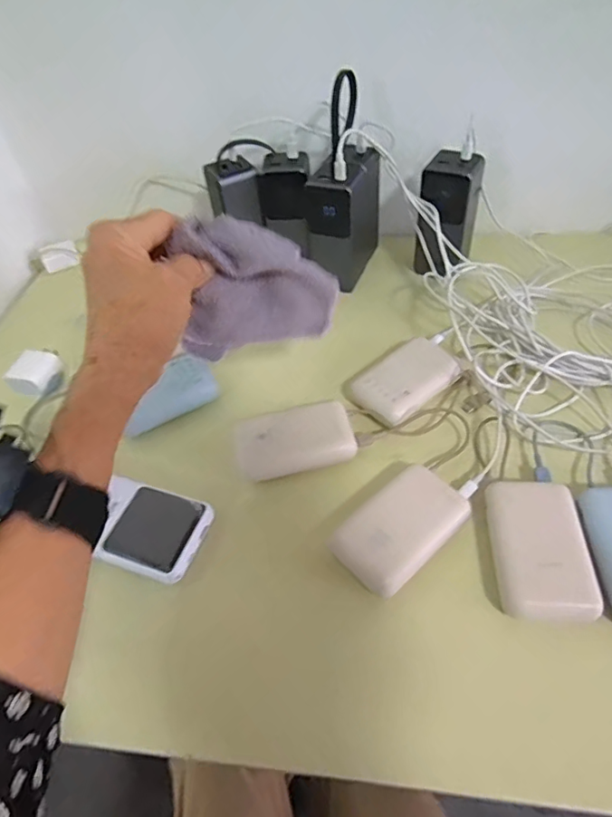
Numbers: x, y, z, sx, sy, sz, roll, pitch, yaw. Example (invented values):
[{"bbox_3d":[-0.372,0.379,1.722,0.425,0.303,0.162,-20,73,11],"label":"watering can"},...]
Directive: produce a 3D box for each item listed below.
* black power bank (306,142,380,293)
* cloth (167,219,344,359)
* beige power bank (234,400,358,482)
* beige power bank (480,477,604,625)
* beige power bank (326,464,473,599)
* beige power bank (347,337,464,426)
[{"bbox_3d":[0.041,-0.222,0.595,0.061,0.134,0.097,18,54,19],"label":"black power bank"},{"bbox_3d":[-0.036,-0.087,0.371,0.115,0.109,0.021,-10,50,-3],"label":"cloth"},{"bbox_3d":[-0.010,0.030,0.450,0.102,0.032,0.051,-11,50,-4],"label":"beige power bank"},{"bbox_3d":[0.170,0.103,0.372,0.066,0.027,0.103,0,50,5],"label":"beige power bank"},{"bbox_3d":[0.073,0.092,0.389,0.101,0.032,0.060,-35,56,-22],"label":"beige power bank"},{"bbox_3d":[0.096,-0.027,0.493,0.099,0.022,0.068,-31,55,-19],"label":"beige power bank"}]

